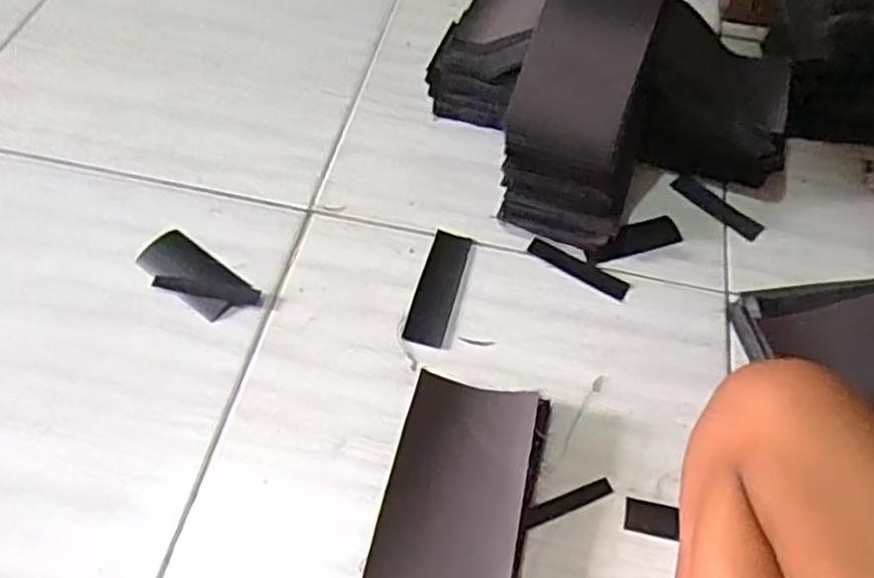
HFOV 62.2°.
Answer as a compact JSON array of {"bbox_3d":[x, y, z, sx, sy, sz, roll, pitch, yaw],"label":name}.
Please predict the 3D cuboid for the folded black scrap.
[{"bbox_3d":[-0.214,-0.013,0.640,0.116,0.008,0.053,32,60,17],"label":"folded black scrap"}]

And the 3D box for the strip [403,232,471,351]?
[{"bbox_3d":[0.002,-0.002,0.659,0.034,0.008,0.125,13,56,6],"label":"strip"}]

